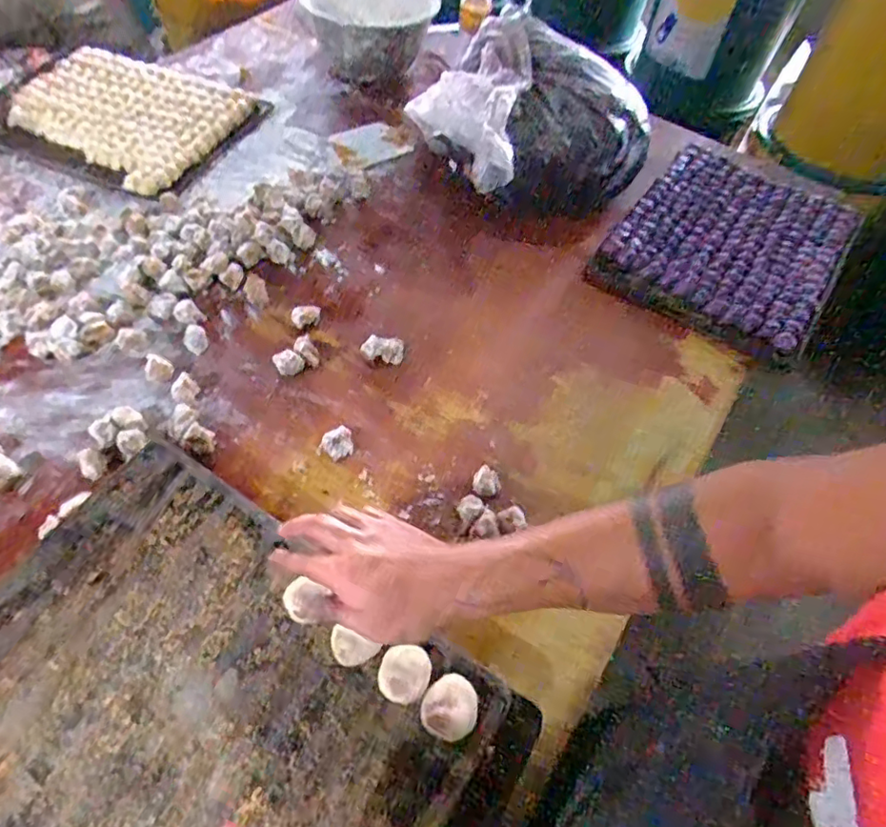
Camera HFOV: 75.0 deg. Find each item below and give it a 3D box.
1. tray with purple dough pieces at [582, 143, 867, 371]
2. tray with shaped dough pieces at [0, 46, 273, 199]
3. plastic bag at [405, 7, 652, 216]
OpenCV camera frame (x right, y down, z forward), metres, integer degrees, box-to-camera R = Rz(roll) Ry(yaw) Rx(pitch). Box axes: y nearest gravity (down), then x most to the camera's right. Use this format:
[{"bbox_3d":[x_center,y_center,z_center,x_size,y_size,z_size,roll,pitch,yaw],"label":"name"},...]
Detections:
[{"bbox_3d":[0.464,-0.270,0.940,0.316,0.058,0.420,32,59,16],"label":"tray with purple dough pieces"},{"bbox_3d":[-0.566,-0.532,1.026,0.411,0.027,0.339,21,57,9],"label":"tray with shaped dough pieces"},{"bbox_3d":[0.155,-0.459,0.909,0.325,0.143,0.319,23,61,9],"label":"plastic bag"}]

